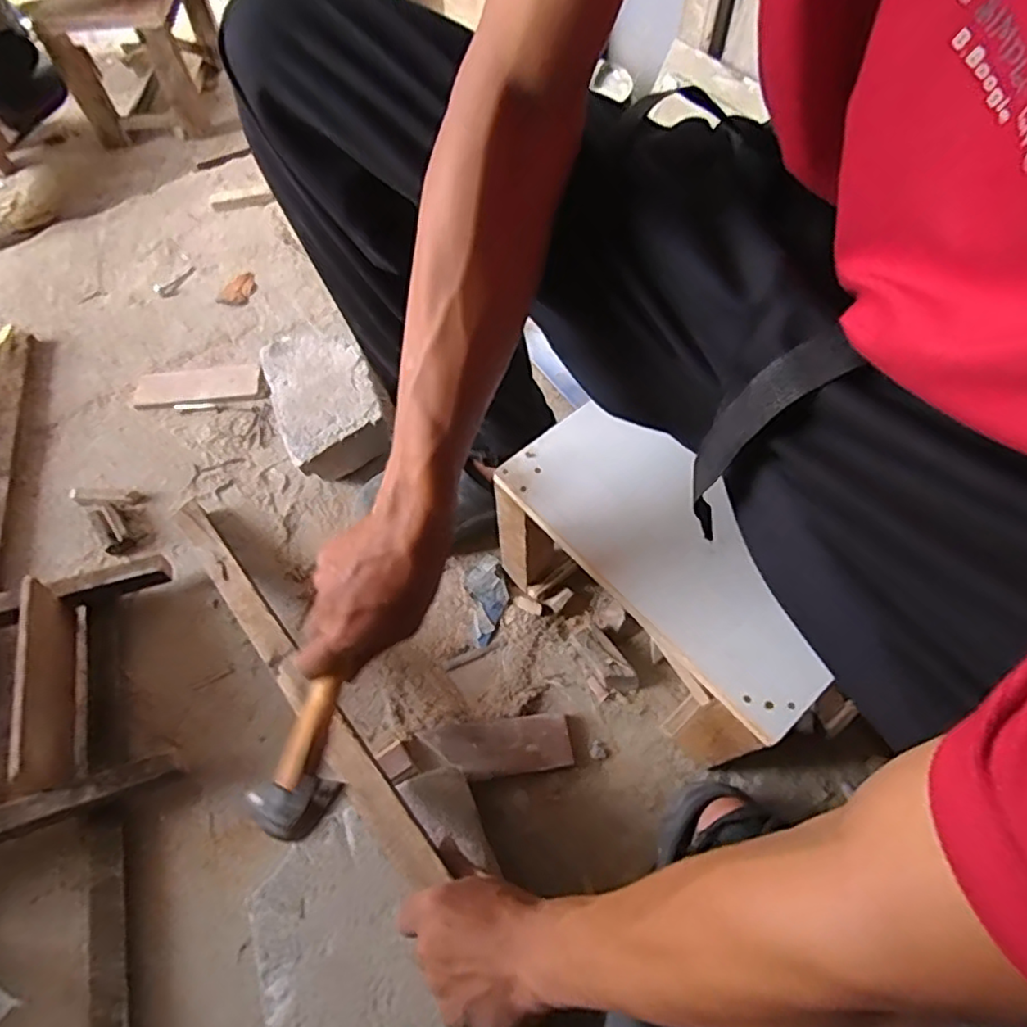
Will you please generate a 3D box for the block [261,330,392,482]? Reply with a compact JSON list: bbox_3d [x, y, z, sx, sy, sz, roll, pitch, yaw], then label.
[{"bbox_3d":[-0.243,-0.143,0.798,0.124,0.079,0.207,-24,62,-12],"label":"block"}]

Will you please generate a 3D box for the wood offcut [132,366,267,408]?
[{"bbox_3d":[-0.444,-0.178,0.862,0.178,0.013,0.059,-3,60,0],"label":"wood offcut"}]

